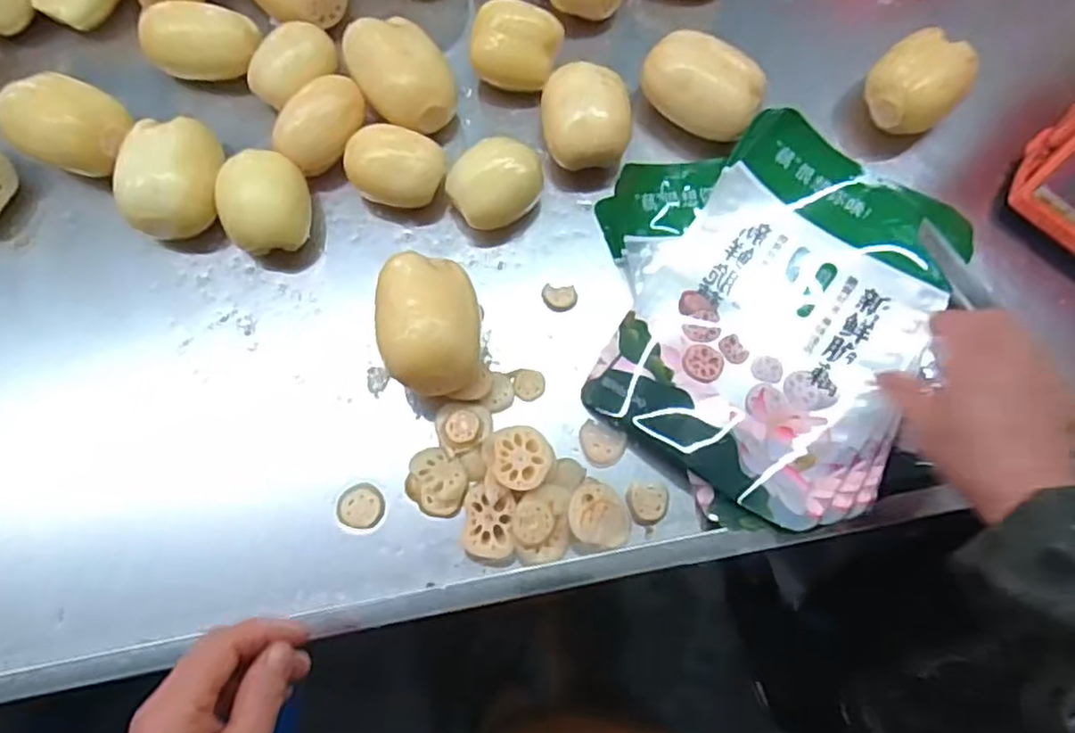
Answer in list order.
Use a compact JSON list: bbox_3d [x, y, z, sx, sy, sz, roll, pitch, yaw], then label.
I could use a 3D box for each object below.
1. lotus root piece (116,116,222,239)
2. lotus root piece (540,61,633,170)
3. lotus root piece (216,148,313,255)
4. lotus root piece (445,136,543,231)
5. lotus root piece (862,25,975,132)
[{"bbox_3d":[-0.298,-0.152,0.566,0.084,0.062,0.100,-21,73,-7],"label":"lotus root piece"},{"bbox_3d":[0.042,-0.204,0.578,0.074,0.066,0.078,0,72,0],"label":"lotus root piece"},{"bbox_3d":[-0.218,-0.130,0.556,0.070,0.061,0.072,0,72,0],"label":"lotus root piece"},{"bbox_3d":[-0.035,-0.147,0.567,0.073,0.058,0.065,-35,75,-11],"label":"lotus root piece"},{"bbox_3d":[0.319,-0.236,0.586,0.076,0.072,0.078,0,72,0],"label":"lotus root piece"}]

